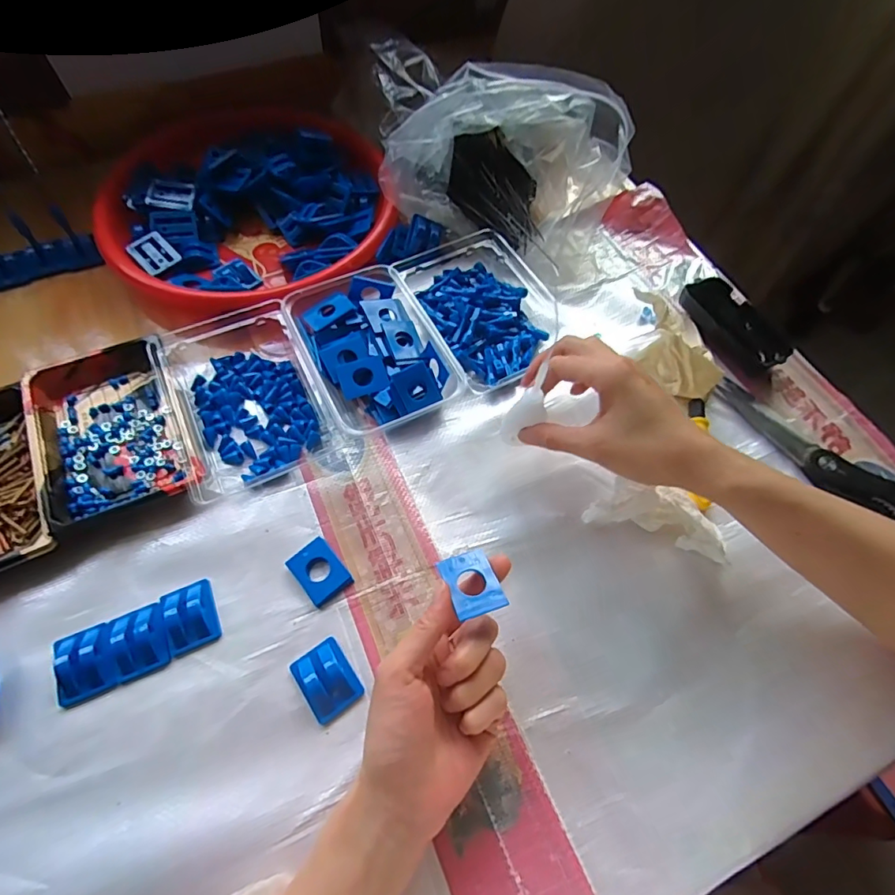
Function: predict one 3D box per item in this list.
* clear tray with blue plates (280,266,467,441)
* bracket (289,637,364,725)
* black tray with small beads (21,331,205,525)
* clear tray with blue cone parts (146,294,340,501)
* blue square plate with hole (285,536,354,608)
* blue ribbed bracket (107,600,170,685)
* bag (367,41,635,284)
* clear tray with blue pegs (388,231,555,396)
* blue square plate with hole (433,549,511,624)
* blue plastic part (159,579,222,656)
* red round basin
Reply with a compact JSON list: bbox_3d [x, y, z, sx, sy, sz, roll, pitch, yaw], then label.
[{"bbox_3d":[-0.068,-0.086,0.444,0.110,0.036,0.156,-26,65,-14],"label":"clear tray with blue plates"},{"bbox_3d":[-0.081,0.154,0.332,0.034,0.014,0.045,-33,67,-17],"label":"bracket"},{"bbox_3d":[-0.272,-0.017,0.405,0.109,0.024,0.167,-26,65,-15],"label":"black tray with small beads"},{"bbox_3d":[-0.181,-0.057,0.429,0.118,0.027,0.188,-25,65,-14],"label":"clear tray with blue cone parts"},{"bbox_3d":[-0.095,0.091,0.368,0.032,0.006,0.044,-36,68,-19],"label":"blue square plate with hole"},{"bbox_3d":[-0.208,0.129,0.336,0.035,0.011,0.044,-22,64,-13],"label":"blue ribbed bracket"},{"bbox_3d":[0.040,-0.304,0.513,0.274,0.104,0.154,22,63,10],"label":"bag"},{"bbox_3d":[0.036,-0.139,0.480,0.131,0.034,0.183,-25,65,-14],"label":"clear tray with blue pegs"},{"bbox_3d":[0.015,0.082,0.304,0.030,0.005,0.041,-17,49,-13],"label":"blue square plate with hole"},{"bbox_3d":[-0.180,0.116,0.346,0.033,0.012,0.044,-22,64,-13],"label":"blue plastic part"},{"bbox_3d":[-0.207,-0.255,0.518,0.287,0.054,0.273,-13,63,-8],"label":"red round basin"}]

